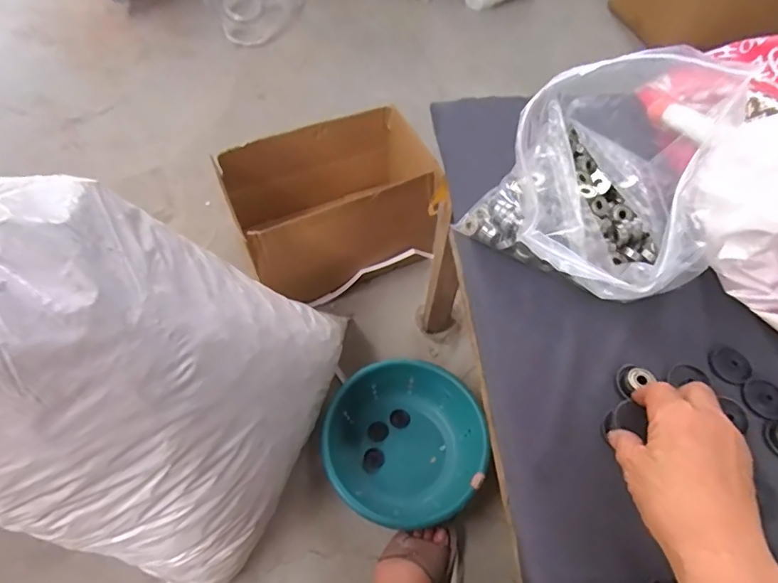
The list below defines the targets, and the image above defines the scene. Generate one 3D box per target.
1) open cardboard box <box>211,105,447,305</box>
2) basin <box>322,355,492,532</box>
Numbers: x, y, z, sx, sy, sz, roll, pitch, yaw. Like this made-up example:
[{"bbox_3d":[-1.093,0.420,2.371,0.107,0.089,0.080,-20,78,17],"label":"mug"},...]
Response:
[{"bbox_3d":[-0.086,-0.170,0.994,0.416,0.231,0.266,-21,61,-15],"label":"open cardboard box"},{"bbox_3d":[0.021,0.254,0.818,0.243,0.092,0.255,1,58,-2],"label":"basin"}]

